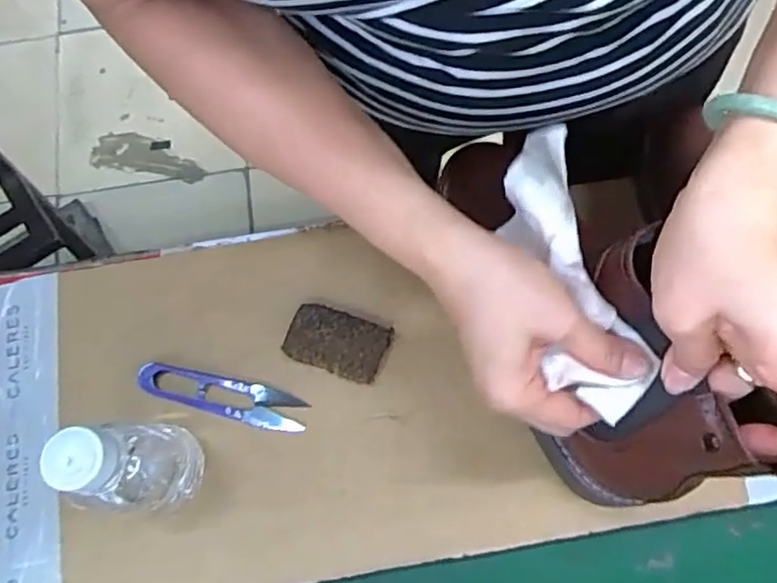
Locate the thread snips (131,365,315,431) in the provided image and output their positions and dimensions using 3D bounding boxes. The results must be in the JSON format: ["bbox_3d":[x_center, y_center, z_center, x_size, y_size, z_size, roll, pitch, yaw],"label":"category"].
[{"bbox_3d":[-0.117,0.073,0.453,0.115,0.017,0.028,14,75,6],"label":"thread snips"}]

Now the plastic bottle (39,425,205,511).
[{"bbox_3d":[-0.153,0.102,0.379,0.050,0.132,0.053,-11,74,-1],"label":"plastic bottle"}]

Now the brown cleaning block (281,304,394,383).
[{"bbox_3d":[-0.037,0.036,0.459,0.071,0.012,0.044,18,75,7],"label":"brown cleaning block"}]

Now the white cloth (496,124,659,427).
[{"bbox_3d":[0.095,-0.013,0.339,0.051,0.041,0.152,-13,78,-2],"label":"white cloth"}]

